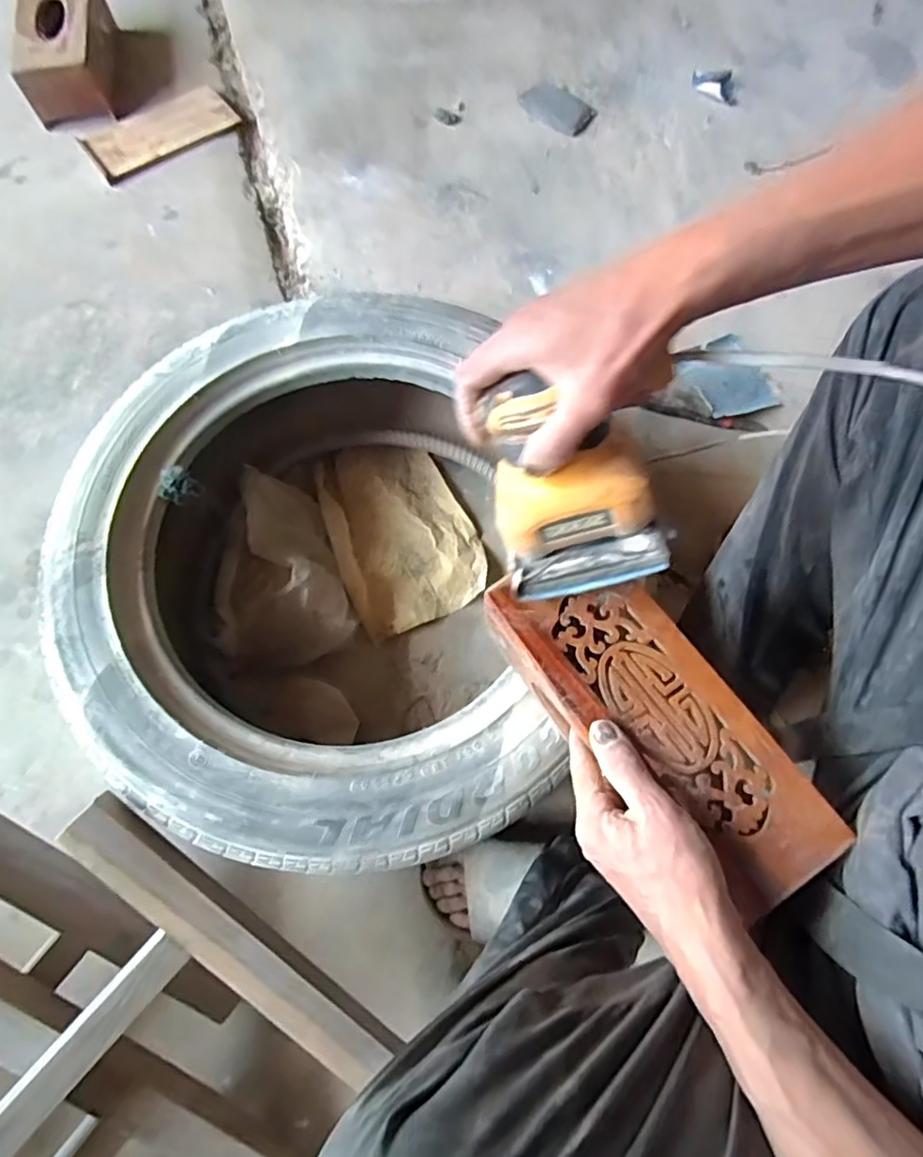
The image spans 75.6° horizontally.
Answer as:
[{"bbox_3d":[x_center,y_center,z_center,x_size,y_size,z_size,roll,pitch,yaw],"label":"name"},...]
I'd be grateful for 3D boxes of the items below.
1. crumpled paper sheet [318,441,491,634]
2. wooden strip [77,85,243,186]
[{"bbox_3d":[-0.079,-0.067,0.780,0.179,0.036,0.247,-21,74,-8],"label":"crumpled paper sheet"},{"bbox_3d":[-0.524,-0.780,1.038,0.253,0.015,0.119,-37,76,-12],"label":"wooden strip"}]

